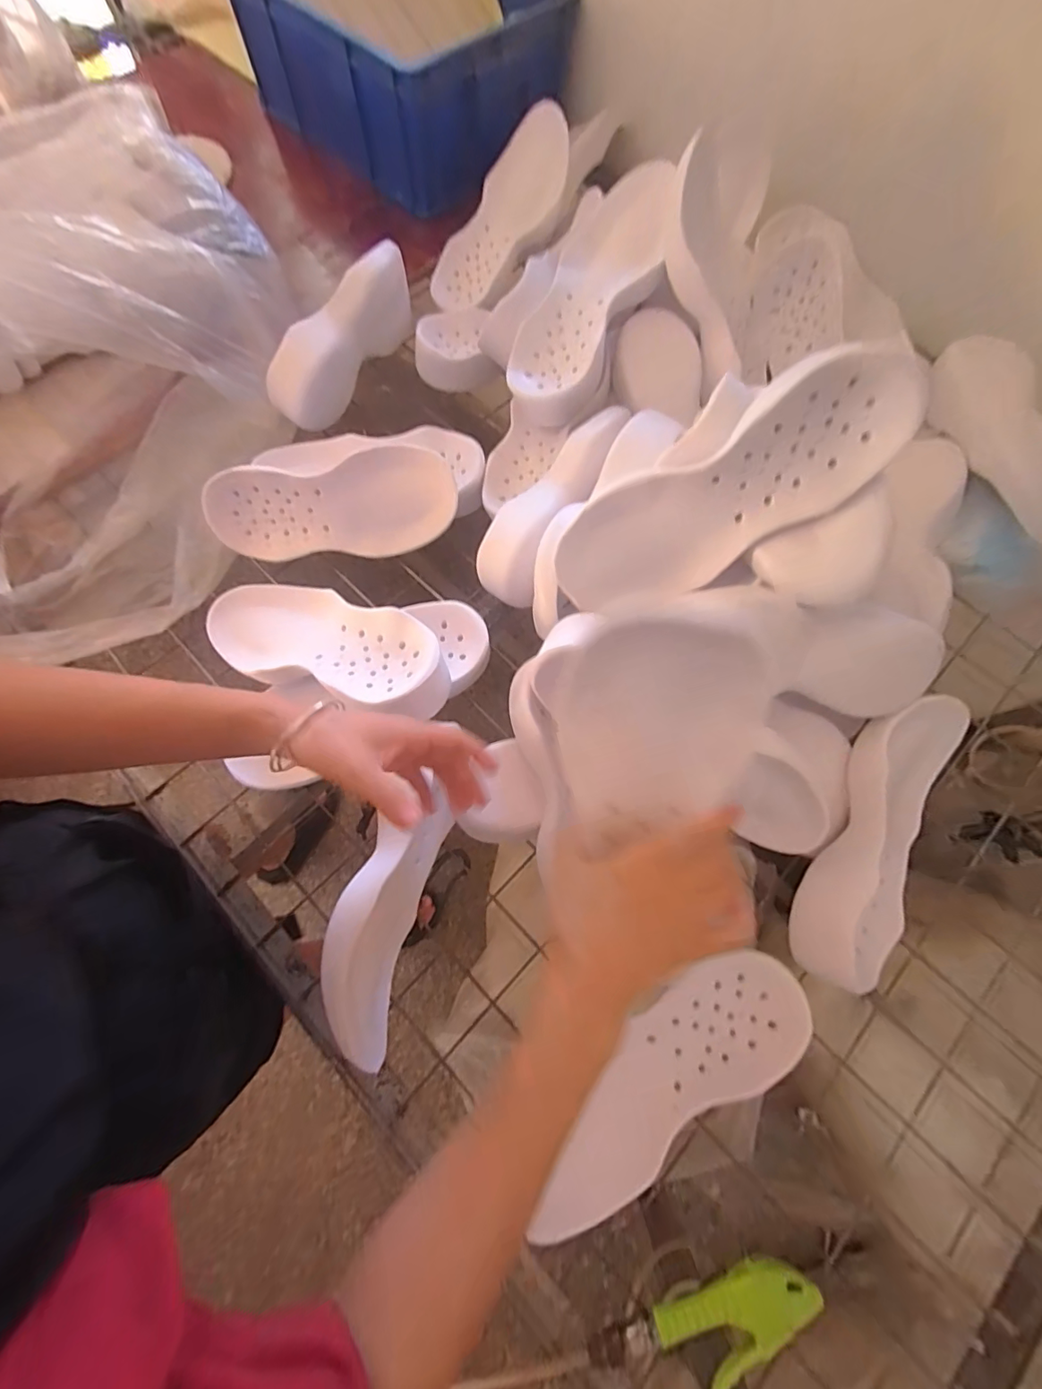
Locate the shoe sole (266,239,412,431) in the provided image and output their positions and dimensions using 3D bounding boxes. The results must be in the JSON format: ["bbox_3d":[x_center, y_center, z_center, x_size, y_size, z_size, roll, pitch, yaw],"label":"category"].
[{"bbox_3d":[-0.237,-0.491,0.705,0.060,0.118,0.271,39,90,12],"label":"shoe sole"}]

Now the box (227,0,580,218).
[{"bbox_3d":[-0.171,-1.050,0.841,0.471,0.174,0.347,43,76,13],"label":"box"}]

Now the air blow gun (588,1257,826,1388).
[{"bbox_3d":[0.150,0.507,0.394,0.182,0.029,0.059,-19,72,-6],"label":"air blow gun"}]

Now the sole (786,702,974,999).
[{"bbox_3d":[0.350,0.133,0.488,0.100,0.059,0.294,28,74,9],"label":"sole"}]

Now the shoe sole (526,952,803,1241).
[{"bbox_3d":[0.123,0.331,0.434,0.277,0.022,0.097,-31,74,-10],"label":"shoe sole"}]

